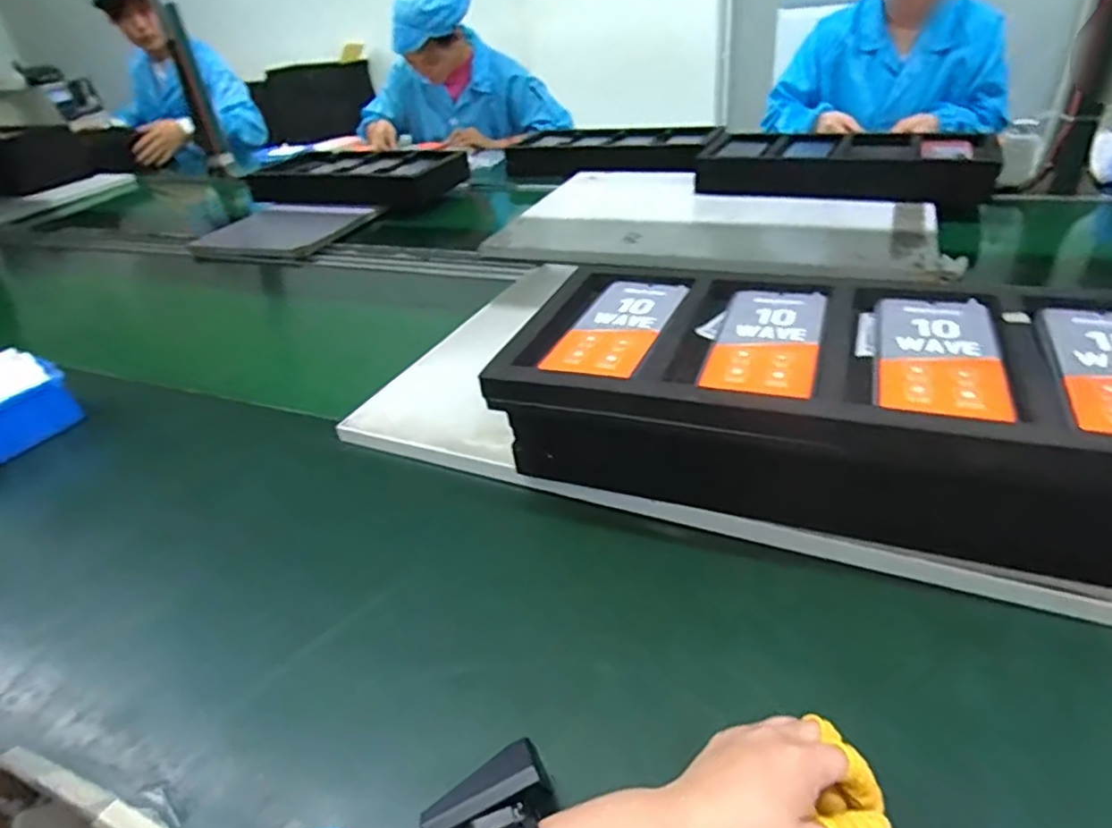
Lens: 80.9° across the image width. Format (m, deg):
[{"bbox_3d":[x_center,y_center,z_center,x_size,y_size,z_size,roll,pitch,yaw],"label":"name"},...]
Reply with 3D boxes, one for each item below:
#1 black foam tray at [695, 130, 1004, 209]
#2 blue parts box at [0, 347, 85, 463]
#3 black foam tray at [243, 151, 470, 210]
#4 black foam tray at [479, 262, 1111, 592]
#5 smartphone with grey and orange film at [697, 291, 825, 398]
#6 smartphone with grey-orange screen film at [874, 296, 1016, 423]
[{"bbox_3d":[0.521,-0.452,1.206,0.501,0.071,0.217,16,40,30],"label":"black foam tray"},{"bbox_3d":[-0.657,-0.004,0.762,0.116,0.082,0.139,16,40,30],"label":"blue parts box"},{"bbox_3d":[-0.452,-0.573,1.555,0.485,0.072,0.283,4,35,15],"label":"black foam tray"},{"bbox_3d":[0.218,0.000,0.516,0.486,0.146,0.220,9,37,22],"label":"black foam tray"},{"bbox_3d":[0.163,-0.058,0.504,0.074,0.006,0.153,8,37,21],"label":"smartphone with grey and orange film"},{"bbox_3d":[0.268,-0.044,0.462,0.075,0.005,0.172,8,37,21],"label":"smartphone with grey-orange screen film"}]

